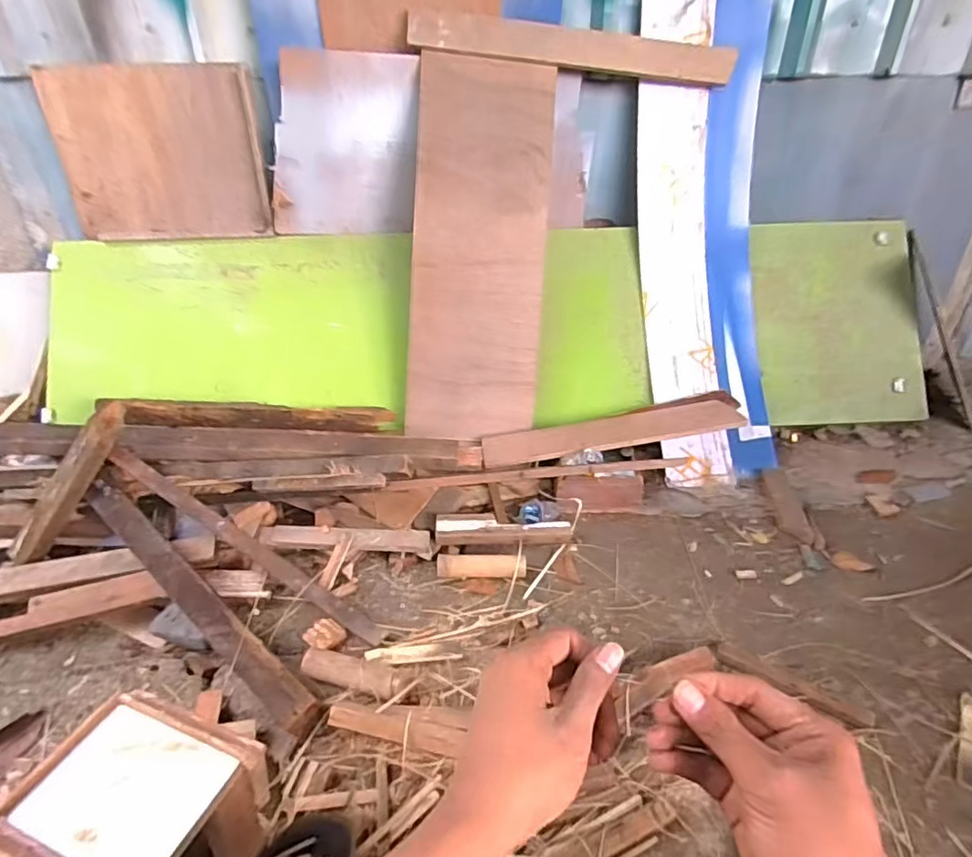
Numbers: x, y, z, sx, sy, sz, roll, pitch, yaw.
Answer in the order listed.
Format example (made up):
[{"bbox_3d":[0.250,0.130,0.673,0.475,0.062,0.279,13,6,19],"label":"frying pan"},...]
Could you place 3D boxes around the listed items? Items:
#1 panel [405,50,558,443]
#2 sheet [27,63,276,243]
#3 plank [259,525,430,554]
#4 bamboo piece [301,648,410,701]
[{"bbox_3d":[-0.016,-0.435,1.418,0.327,0.912,0.023,3,6,-2],"label":"panel"},{"bbox_3d":[-0.853,-0.723,1.489,0.527,0.406,0.031,-2,22,-2],"label":"sheet"},{"bbox_3d":[-0.319,0.240,1.256,0.385,0.027,0.060,3,33,4],"label":"plank"},{"bbox_3d":[-0.232,0.430,0.978,0.194,0.045,0.051,10,36,13],"label":"bamboo piece"}]

